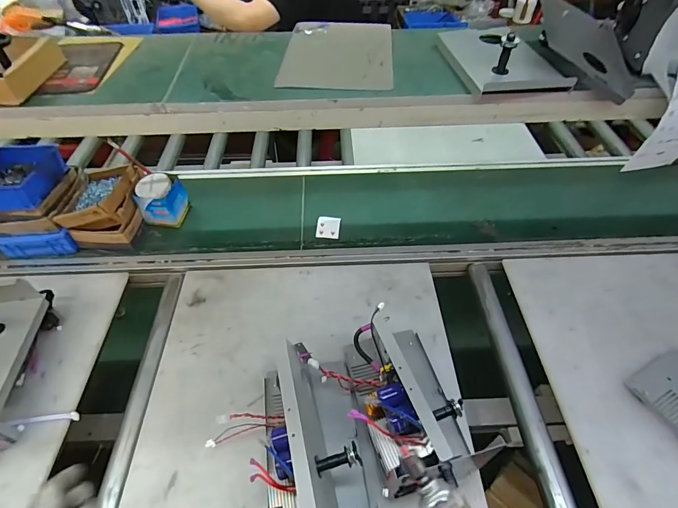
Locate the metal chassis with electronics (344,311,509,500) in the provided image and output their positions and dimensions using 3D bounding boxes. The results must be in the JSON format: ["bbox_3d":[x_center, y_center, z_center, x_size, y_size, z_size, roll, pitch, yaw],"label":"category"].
[{"bbox_3d":[0.119,0.233,0.655,0.163,0.192,0.281,-9,50,-9],"label":"metal chassis with electronics"}]

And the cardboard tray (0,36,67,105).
[{"bbox_3d":[-0.611,-0.335,0.696,0.158,0.060,0.159,2,49,3],"label":"cardboard tray"}]

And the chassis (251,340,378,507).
[{"bbox_3d":[-0.040,0.280,0.613,0.158,0.186,0.289,-9,50,-8],"label":"chassis"}]

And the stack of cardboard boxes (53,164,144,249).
[{"bbox_3d":[-0.586,-0.121,0.991,0.148,0.136,0.197,0,49,-1],"label":"stack of cardboard boxes"}]

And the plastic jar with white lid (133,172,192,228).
[{"bbox_3d":[-0.460,-0.137,1.012,0.105,0.109,0.100,10,50,8],"label":"plastic jar with white lid"}]

